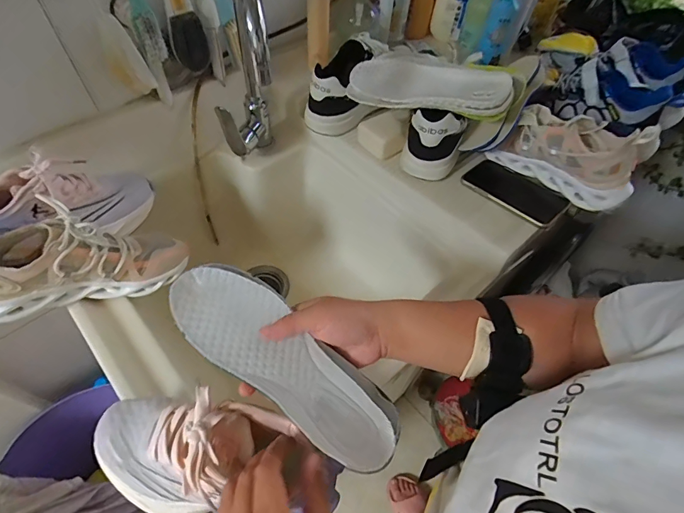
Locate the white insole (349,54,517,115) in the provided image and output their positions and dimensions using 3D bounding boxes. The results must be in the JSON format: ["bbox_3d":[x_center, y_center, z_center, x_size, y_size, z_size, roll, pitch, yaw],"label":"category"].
[{"bbox_3d":[0.125,-0.253,0.569,0.247,0.026,0.097,23,75,30],"label":"white insole"}]

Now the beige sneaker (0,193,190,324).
[{"bbox_3d":[-0.334,-0.001,0.503,0.242,0.121,0.084,-7,49,-38],"label":"beige sneaker"}]

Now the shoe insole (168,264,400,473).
[{"bbox_3d":[-0.049,0.088,0.331,0.223,0.021,0.077,38,56,7],"label":"shoe insole"}]

